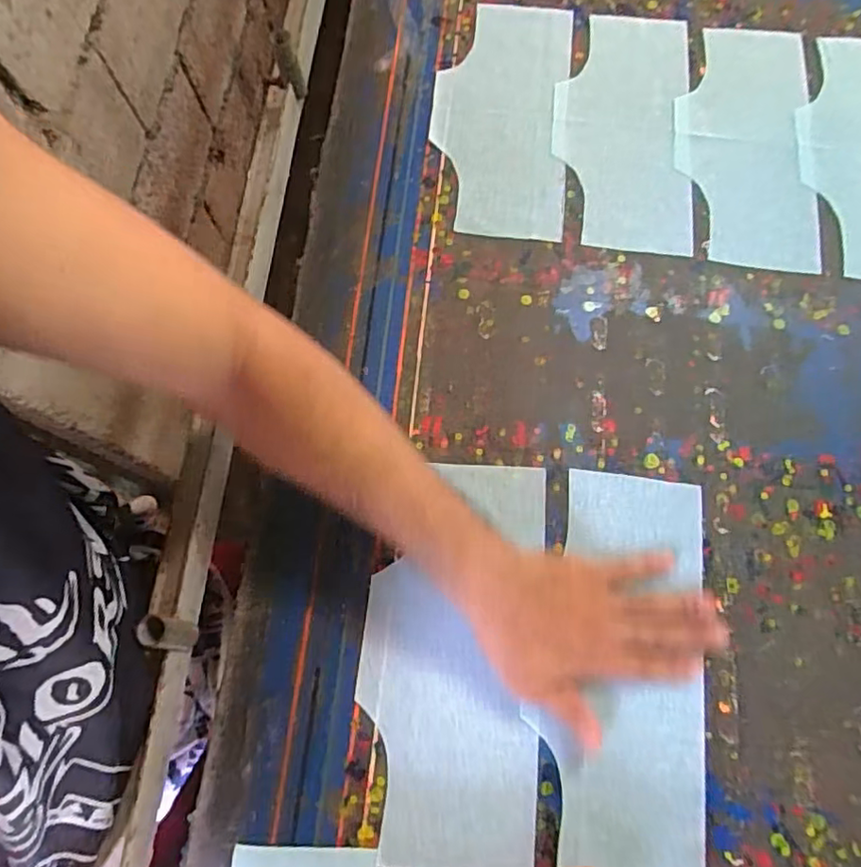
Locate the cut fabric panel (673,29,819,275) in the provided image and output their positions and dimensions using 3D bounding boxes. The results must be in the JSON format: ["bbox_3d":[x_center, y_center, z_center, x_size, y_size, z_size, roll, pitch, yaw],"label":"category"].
[{"bbox_3d":[0.316,-0.300,0.603,0.133,0.009,0.292,7,71,4],"label":"cut fabric panel"}]

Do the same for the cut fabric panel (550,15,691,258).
[{"bbox_3d":[0.197,-0.324,0.611,0.137,0.005,0.301,8,72,2],"label":"cut fabric panel"}]

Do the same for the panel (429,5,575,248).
[{"bbox_3d":[0.073,-0.336,0.607,0.135,0.007,0.297,7,72,2],"label":"panel"}]

